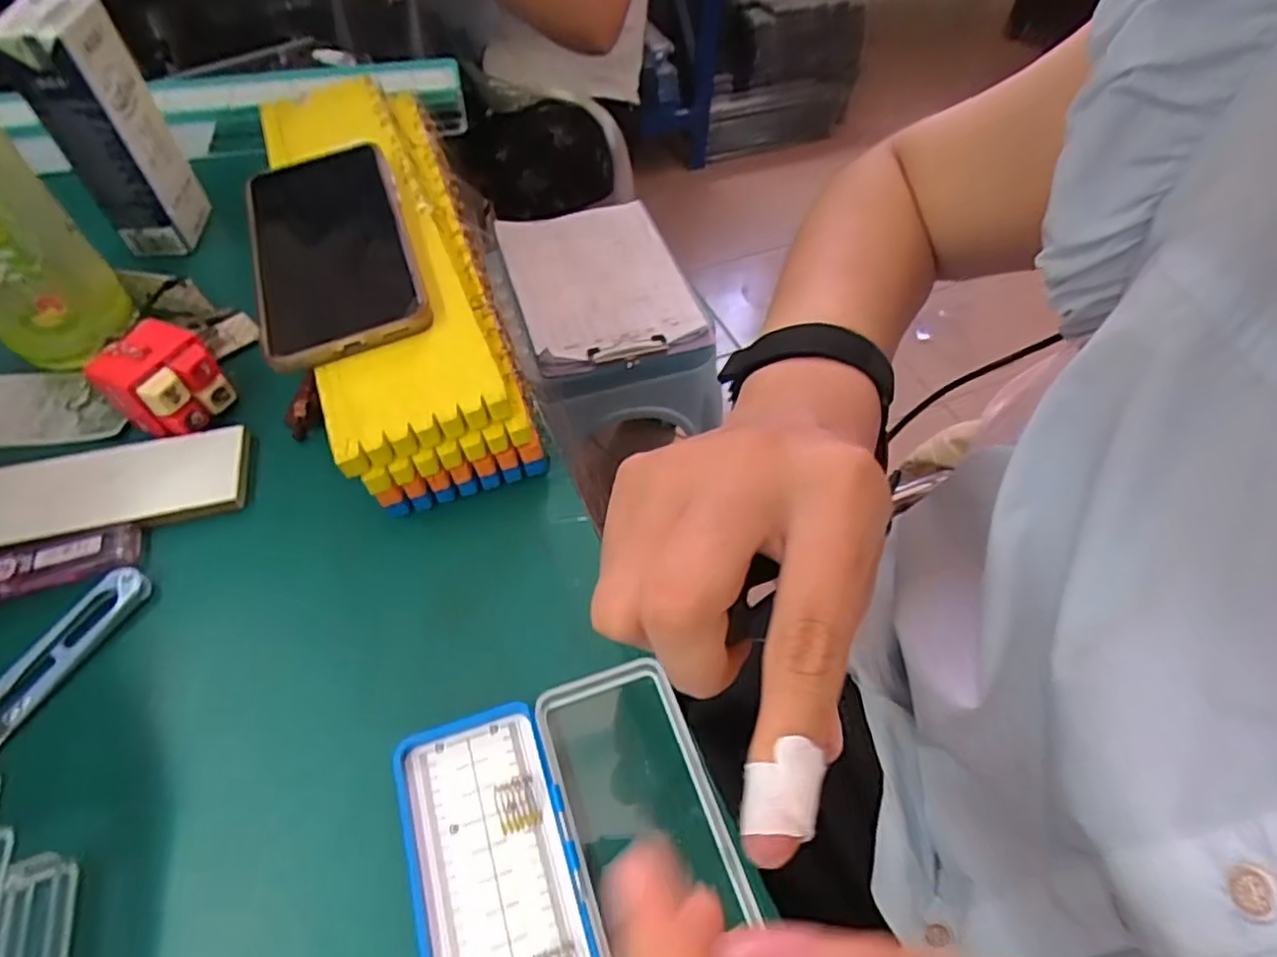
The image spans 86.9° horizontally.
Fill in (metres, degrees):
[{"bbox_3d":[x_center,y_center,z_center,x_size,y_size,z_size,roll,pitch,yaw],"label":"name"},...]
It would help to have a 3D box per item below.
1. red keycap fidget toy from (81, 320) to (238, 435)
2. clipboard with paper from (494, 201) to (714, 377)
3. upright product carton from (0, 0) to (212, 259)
[{"bbox_3d":[-0.246,-0.050,0.352,0.041,0.044,0.050,34,62,21],"label":"red keycap fidget toy"},{"bbox_3d":[-0.050,-0.265,0.891,0.226,0.039,0.279,-16,57,-10],"label":"clipboard with paper"},{"bbox_3d":[-0.319,-0.211,0.412,0.040,0.128,0.059,-1,54,-2],"label":"upright product carton"}]

